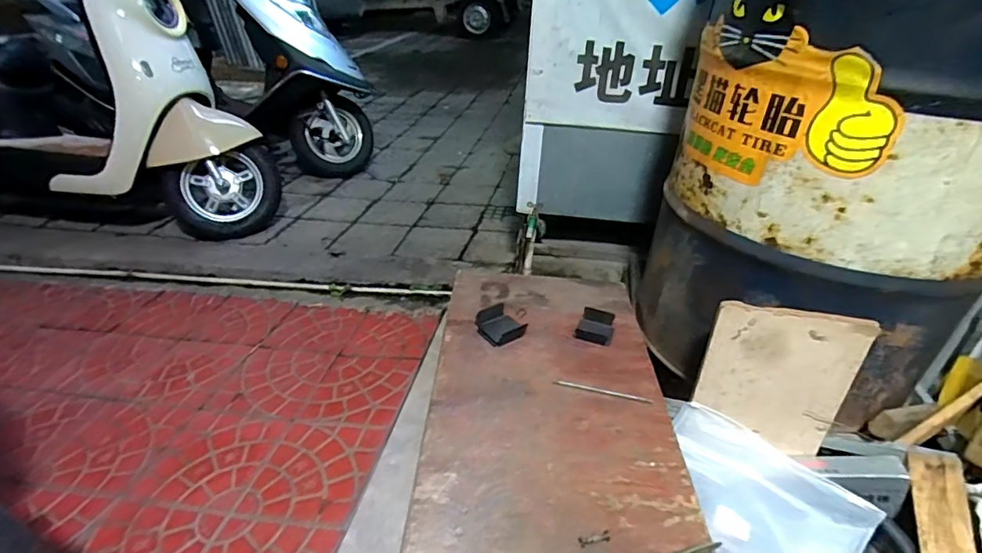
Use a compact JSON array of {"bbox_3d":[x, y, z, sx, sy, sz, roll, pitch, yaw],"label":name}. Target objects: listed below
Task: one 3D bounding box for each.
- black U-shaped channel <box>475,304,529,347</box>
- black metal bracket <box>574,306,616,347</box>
[{"bbox_3d":[0.014,0.082,0.882,0.069,0.032,0.076,-16,37,-29],"label":"black U-shaped channel"},{"bbox_3d":[0.183,0.087,0.893,0.059,0.028,0.066,15,33,16],"label":"black metal bracket"}]

